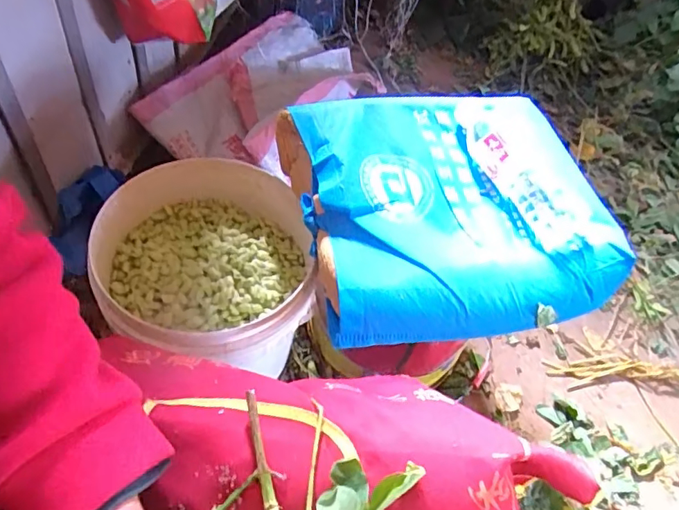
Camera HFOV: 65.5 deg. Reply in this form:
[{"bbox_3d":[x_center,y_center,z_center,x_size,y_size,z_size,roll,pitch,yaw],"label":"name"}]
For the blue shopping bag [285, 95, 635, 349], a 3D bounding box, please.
[{"bbox_3d":[0.139,-0.069,0.633,0.362,0.102,0.320,-7,57,-14],"label":"blue shopping bag"}]

